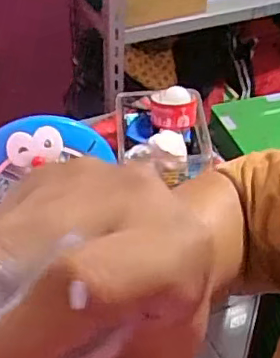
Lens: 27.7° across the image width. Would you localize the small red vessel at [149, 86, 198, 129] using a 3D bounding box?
[{"bbox_3d":[0.064,-0.133,1.061,0.083,0.056,0.081,1,42,1],"label":"small red vessel"}]

